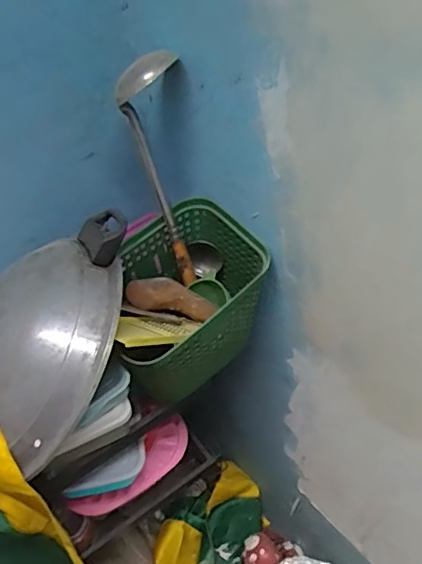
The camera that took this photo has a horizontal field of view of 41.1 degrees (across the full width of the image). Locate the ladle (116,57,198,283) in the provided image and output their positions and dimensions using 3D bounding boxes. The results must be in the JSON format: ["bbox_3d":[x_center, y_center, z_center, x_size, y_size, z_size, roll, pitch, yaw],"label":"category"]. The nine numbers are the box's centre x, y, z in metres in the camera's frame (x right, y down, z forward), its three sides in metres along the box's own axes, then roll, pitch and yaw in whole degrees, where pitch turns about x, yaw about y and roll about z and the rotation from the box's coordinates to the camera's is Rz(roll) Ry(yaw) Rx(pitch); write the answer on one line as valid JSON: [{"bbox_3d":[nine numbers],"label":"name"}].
[{"bbox_3d":[-0.064,-0.131,0.715,0.065,0.308,0.061,-4,37,3],"label":"ladle"}]

